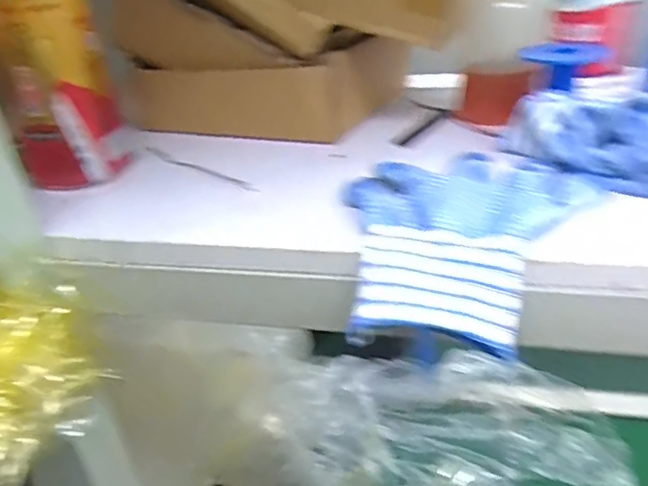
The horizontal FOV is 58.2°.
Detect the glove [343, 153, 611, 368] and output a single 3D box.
[{"bbox_3d":[0.067,-0.006,0.338,0.127,0.039,0.168,17,38,35],"label":"glove"}]

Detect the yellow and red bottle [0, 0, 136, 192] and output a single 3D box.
[{"bbox_3d":[-0.182,-0.123,0.394,0.067,0.169,0.070,-20,32,-21],"label":"yellow and red bottle"}]

